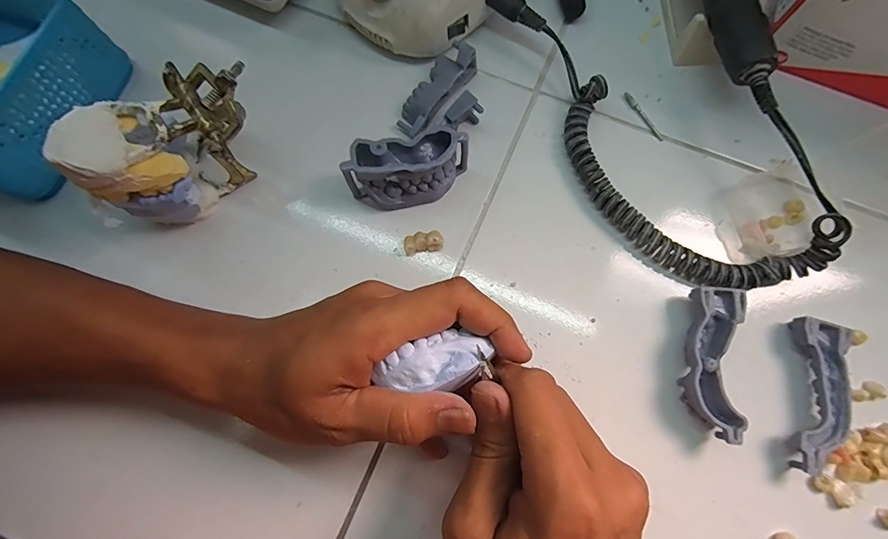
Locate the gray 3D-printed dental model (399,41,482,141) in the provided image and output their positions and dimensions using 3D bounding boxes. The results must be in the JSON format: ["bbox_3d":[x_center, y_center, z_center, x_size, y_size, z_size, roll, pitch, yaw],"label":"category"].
[{"bbox_3d":[0.003,-0.120,0.298,0.047,0.027,0.069,40,81,9],"label":"gray 3D-printed dental model"}]

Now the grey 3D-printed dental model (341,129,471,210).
[{"bbox_3d":[-0.023,-0.064,0.278,0.078,0.041,0.033,-9,77,-1],"label":"grey 3D-printed dental model"}]

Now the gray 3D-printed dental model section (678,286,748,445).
[{"bbox_3d":[0.160,0.055,0.255,0.030,0.022,0.086,7,77,3],"label":"gray 3D-printed dental model section"}]

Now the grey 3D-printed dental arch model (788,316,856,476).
[{"bbox_3d":[0.221,0.075,0.250,0.031,0.016,0.087,15,78,5],"label":"grey 3D-printed dental arch model"}]

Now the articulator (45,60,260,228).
[{"bbox_3d":[-0.159,-0.074,0.261,0.062,0.080,0.104,34,80,8],"label":"articulator"}]

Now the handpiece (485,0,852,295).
[{"bbox_3d":[0.161,-0.114,0.285,0.165,0.043,0.263,-22,77,-4],"label":"handpiece"}]

